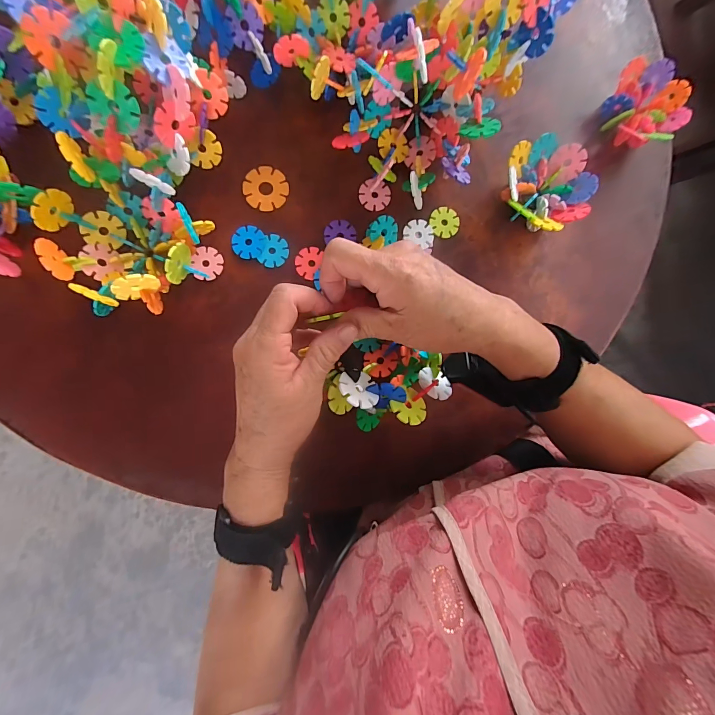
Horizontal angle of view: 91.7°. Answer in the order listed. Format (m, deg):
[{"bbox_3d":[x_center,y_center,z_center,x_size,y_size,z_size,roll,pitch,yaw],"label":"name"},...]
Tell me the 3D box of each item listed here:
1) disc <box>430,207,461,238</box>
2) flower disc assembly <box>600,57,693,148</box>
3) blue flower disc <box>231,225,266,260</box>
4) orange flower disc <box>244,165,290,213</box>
[{"bbox_3d":[0.090,-0.140,0.357,0.031,0.004,0.031,0,89,-4],"label":"disc"},{"bbox_3d":[0.302,-0.260,0.368,0.070,0.041,0.083,-6,87,-5],"label":"flower disc assembly"},{"bbox_3d":[-0.106,-0.112,0.338,0.031,0.004,0.031,0,89,-4],"label":"blue flower disc"},{"bbox_3d":[-0.090,-0.167,0.344,0.041,0.005,0.042,0,89,-4],"label":"orange flower disc"}]

